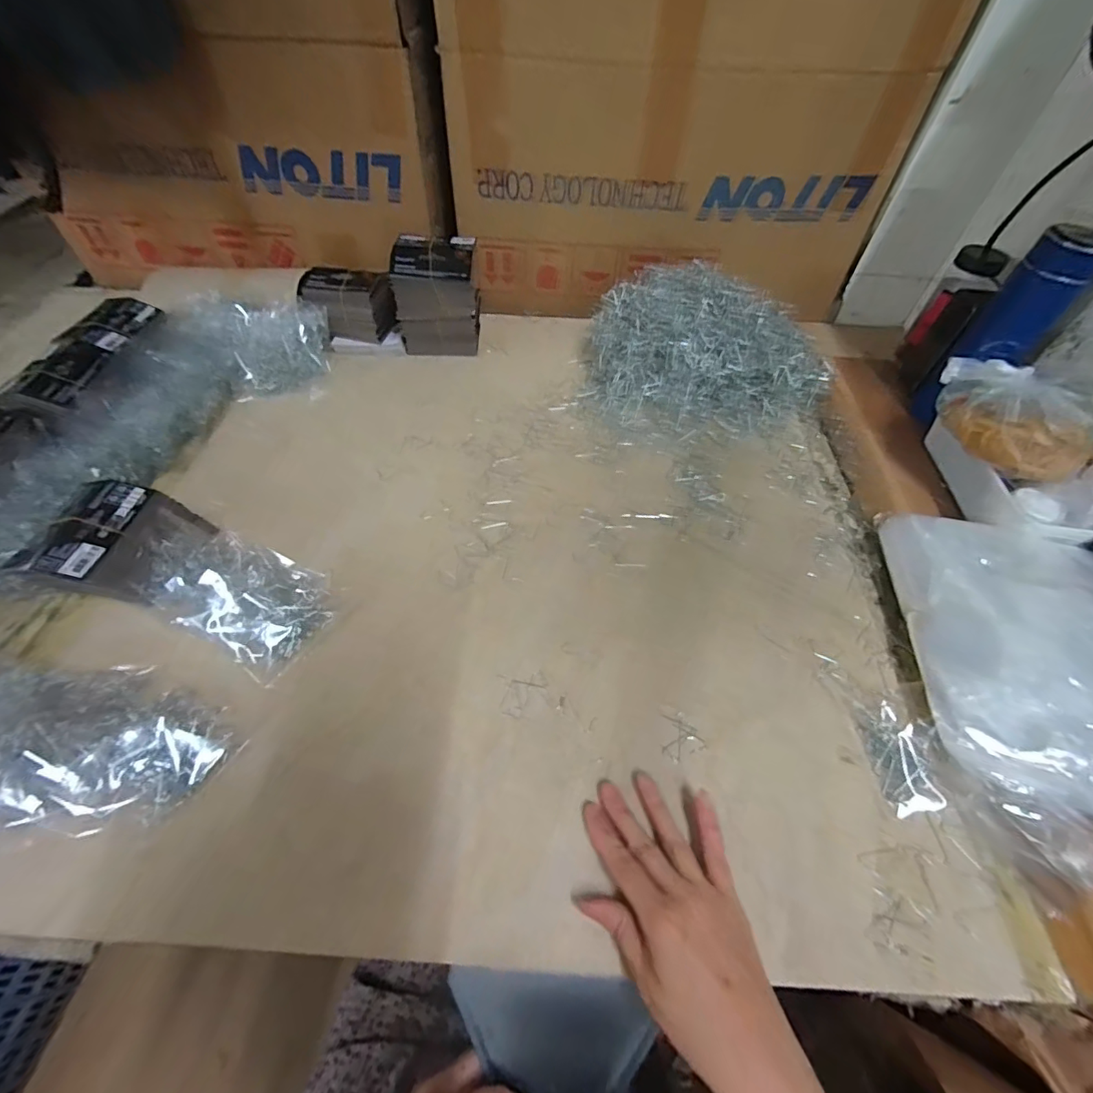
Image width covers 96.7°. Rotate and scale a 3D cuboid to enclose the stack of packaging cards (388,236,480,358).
[{"bbox_3d":[-0.147,-0.334,0.661,0.105,0.135,0.064,0,55,-4],"label":"stack of packaging cards"}]

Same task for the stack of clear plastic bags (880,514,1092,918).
[{"bbox_3d":[0.427,0.110,0.417,0.199,0.069,0.312,7,55,1],"label":"stack of clear plastic bags"}]

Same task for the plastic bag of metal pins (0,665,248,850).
[{"bbox_3d":[-0.366,0.145,0.352,0.242,0.046,0.121,1,55,-4],"label":"plastic bag of metal pins"}]

